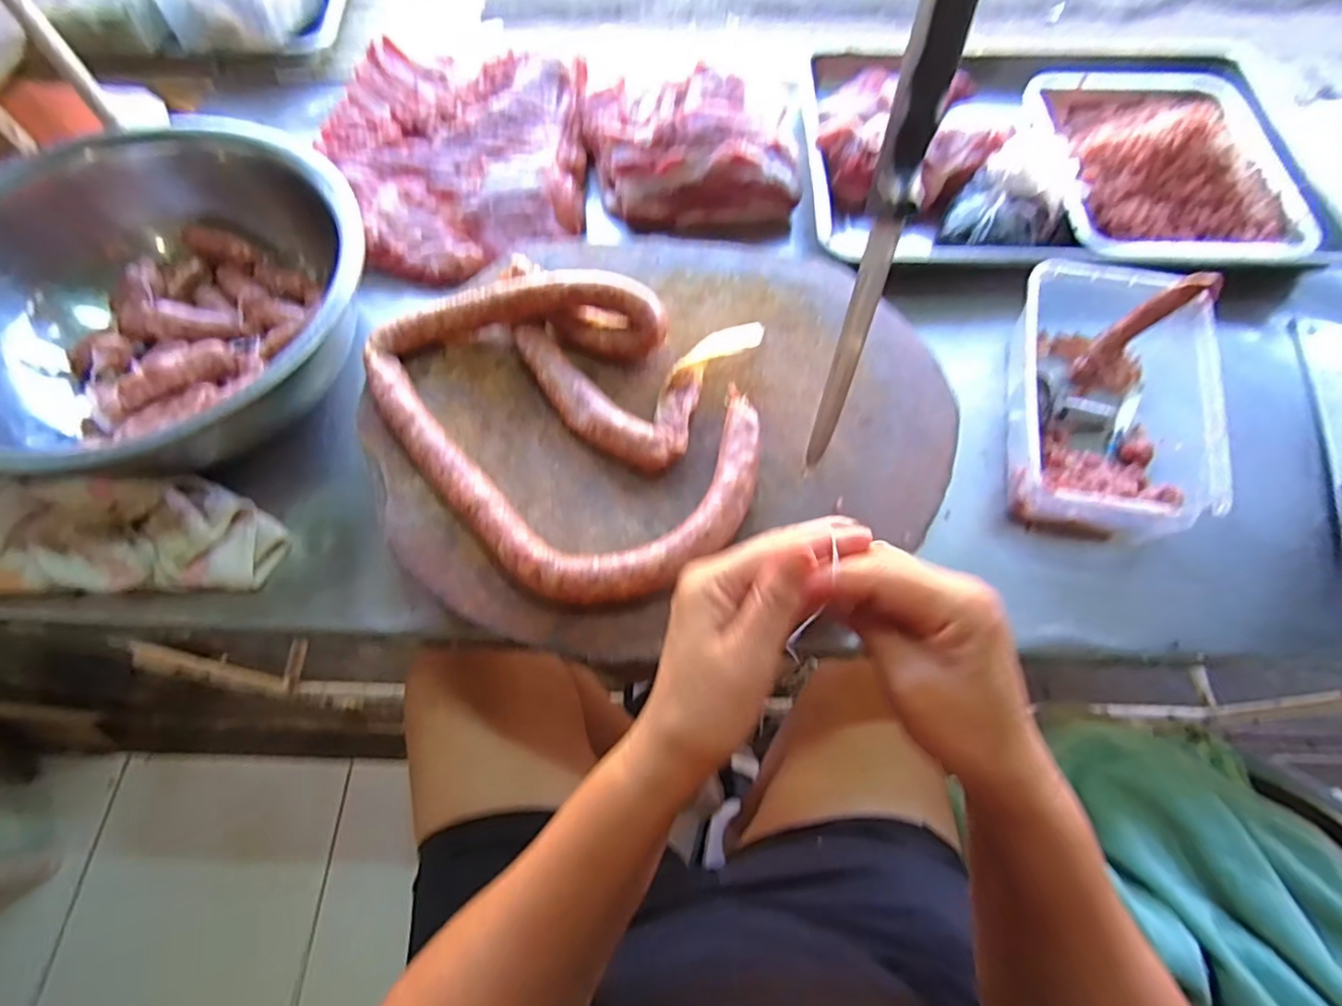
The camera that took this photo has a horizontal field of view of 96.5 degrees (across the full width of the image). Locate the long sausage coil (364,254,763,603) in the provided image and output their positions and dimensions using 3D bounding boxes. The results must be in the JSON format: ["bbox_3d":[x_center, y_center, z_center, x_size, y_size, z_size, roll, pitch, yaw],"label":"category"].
[{"bbox_3d":[-0.060,-0.086,0.459,0.267,0.044,0.306,-39,73,-17],"label":"long sausage coil"}]

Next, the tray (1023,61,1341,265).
[{"bbox_3d":[0.581,-0.410,0.697,0.317,0.072,0.329,-1,66,-2],"label":"tray"}]

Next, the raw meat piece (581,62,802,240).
[{"bbox_3d":[0.025,-0.421,0.698,0.257,0.070,0.200,8,66,2],"label":"raw meat piece"}]

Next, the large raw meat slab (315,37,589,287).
[{"bbox_3d":[-0.248,-0.398,0.693,0.287,0.057,0.308,1,66,-1],"label":"large raw meat slab"}]

